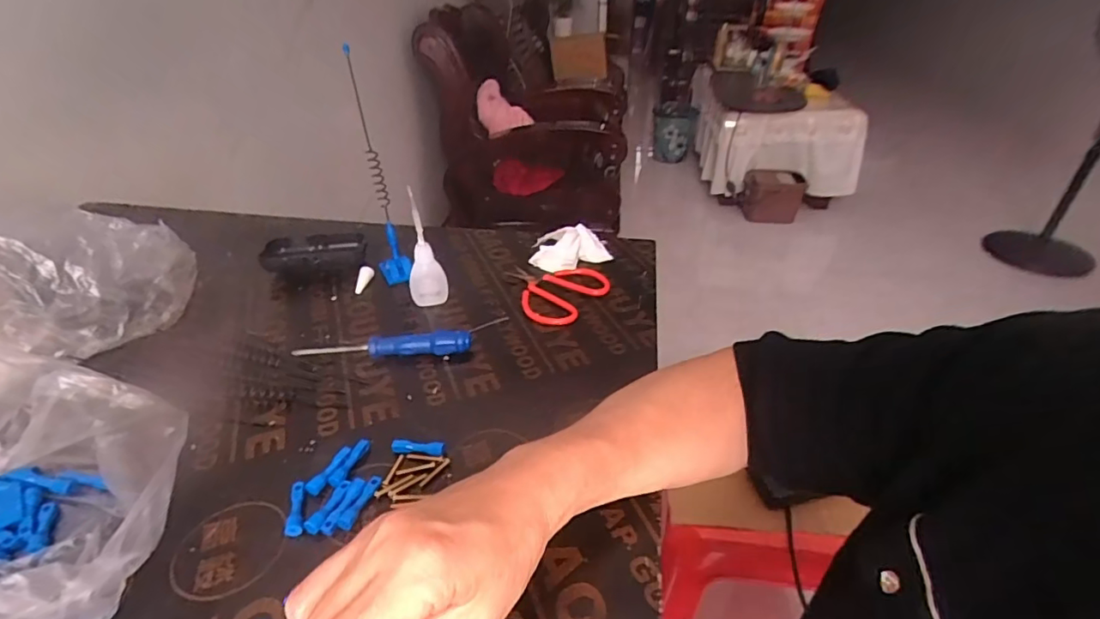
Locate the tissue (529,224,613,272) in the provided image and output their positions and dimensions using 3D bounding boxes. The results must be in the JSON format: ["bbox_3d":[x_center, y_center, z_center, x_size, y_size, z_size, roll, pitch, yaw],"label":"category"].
[{"bbox_3d":[0.024,-0.073,0.599,0.087,0.029,0.065,3,35,5],"label":"tissue"}]

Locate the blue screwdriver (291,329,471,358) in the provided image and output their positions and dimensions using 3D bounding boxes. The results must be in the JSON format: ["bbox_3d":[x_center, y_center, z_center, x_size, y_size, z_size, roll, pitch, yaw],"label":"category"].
[{"bbox_3d":[-0.147,0.032,0.464,0.150,0.020,0.017,-3,35,-3],"label":"blue screwdriver"}]

